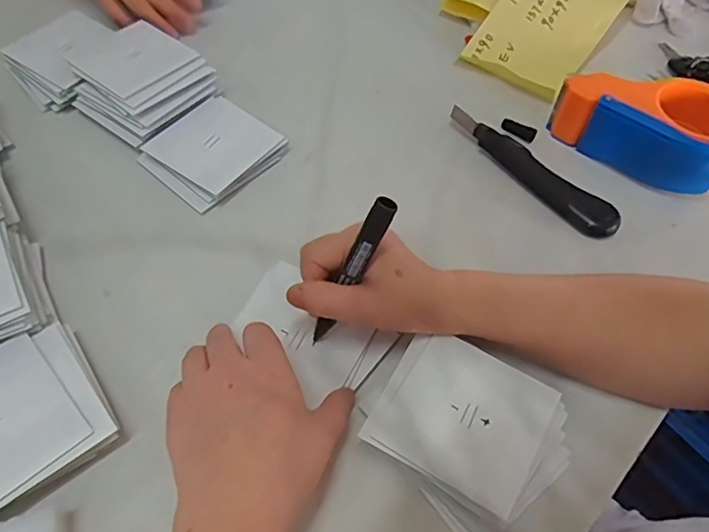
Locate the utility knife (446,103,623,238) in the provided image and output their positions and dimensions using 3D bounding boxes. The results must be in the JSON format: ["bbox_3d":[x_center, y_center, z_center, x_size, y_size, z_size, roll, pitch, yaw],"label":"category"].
[{"bbox_3d":[0.157,-0.089,0.489,0.034,0.013,0.182,-39,67,-25],"label":"utility knife"}]

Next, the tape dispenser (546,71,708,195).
[{"bbox_3d":[0.274,-0.137,0.500,0.156,0.058,0.092,33,61,17],"label":"tape dispenser"}]

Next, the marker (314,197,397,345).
[{"bbox_3d":[-0.004,0.008,0.340,0.015,0.118,0.014,17,38,-13],"label":"marker"}]

